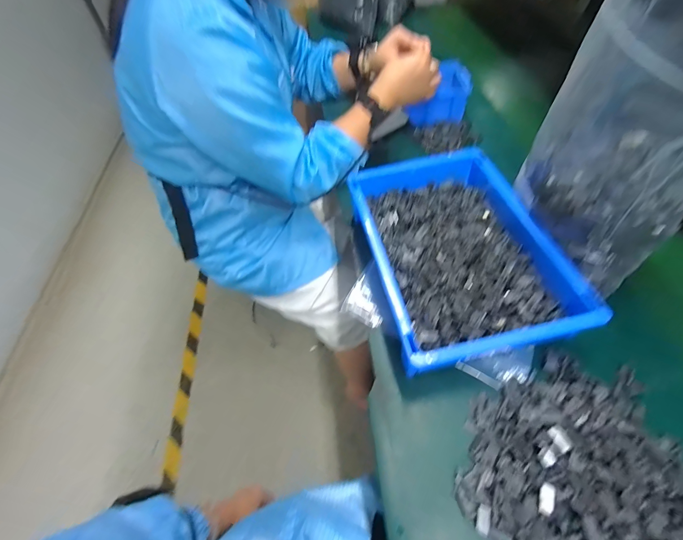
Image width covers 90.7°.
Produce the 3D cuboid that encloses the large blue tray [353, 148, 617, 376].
[{"bbox_3d":[0.142,-0.041,0.451,0.213,0.062,0.321,-9,54,-6],"label":"large blue tray"}]

